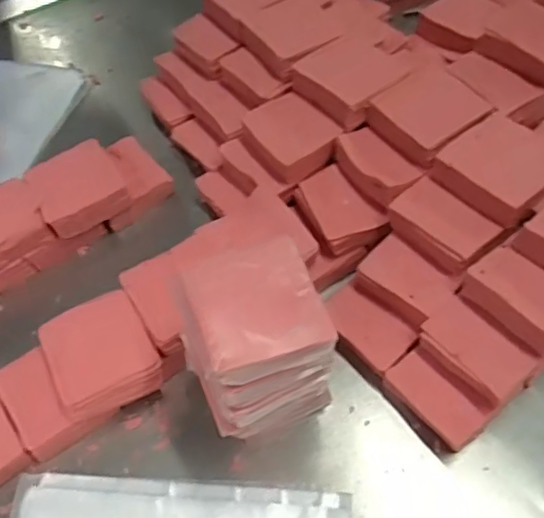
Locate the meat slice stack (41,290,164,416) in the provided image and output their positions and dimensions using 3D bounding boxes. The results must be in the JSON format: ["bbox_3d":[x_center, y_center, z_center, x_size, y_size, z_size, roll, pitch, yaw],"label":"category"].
[{"bbox_3d":[-0.159,0.081,0.563,0.089,0.045,0.099,-24,58,-14],"label":"meat slice stack"}]

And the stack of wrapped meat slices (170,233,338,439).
[{"bbox_3d":[-0.012,0.062,0.461,0.095,0.099,0.104,-17,57,-10],"label":"stack of wrapped meat slices"}]

